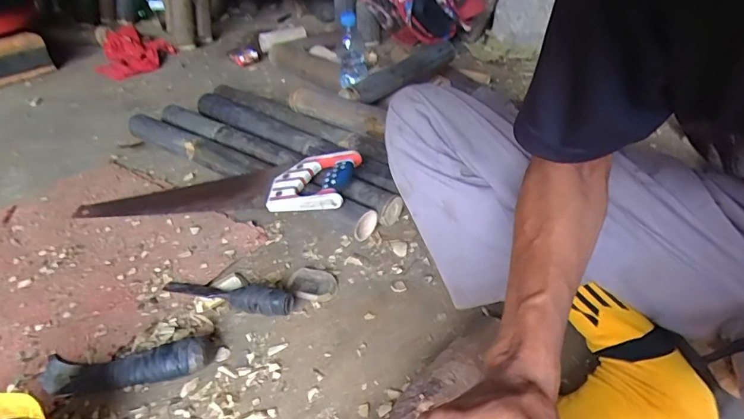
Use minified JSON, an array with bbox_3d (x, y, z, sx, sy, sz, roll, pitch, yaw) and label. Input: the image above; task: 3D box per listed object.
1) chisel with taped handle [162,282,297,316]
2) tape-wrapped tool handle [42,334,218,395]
[{"bbox_3d":[-0.202,0.111,0.640,0.203,0.039,0.046,11,39,15],"label":"chisel with taped handle"},{"bbox_3d":[-0.303,0.183,0.553,0.209,0.037,0.062,-4,37,-4],"label":"tape-wrapped tool handle"}]

